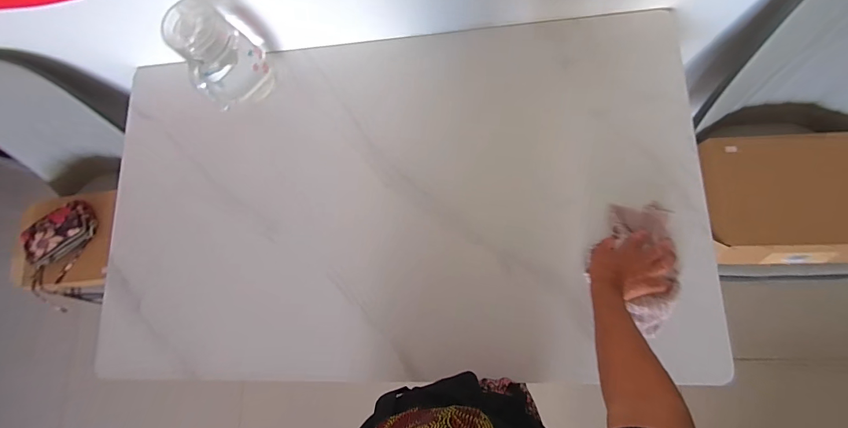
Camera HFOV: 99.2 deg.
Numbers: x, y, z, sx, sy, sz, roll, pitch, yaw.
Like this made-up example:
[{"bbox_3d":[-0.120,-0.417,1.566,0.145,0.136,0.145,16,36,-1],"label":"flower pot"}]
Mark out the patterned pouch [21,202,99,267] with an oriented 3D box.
[{"bbox_3d":[-1.037,0.058,1.016,0.206,0.056,0.116,-27,77,2],"label":"patterned pouch"}]

